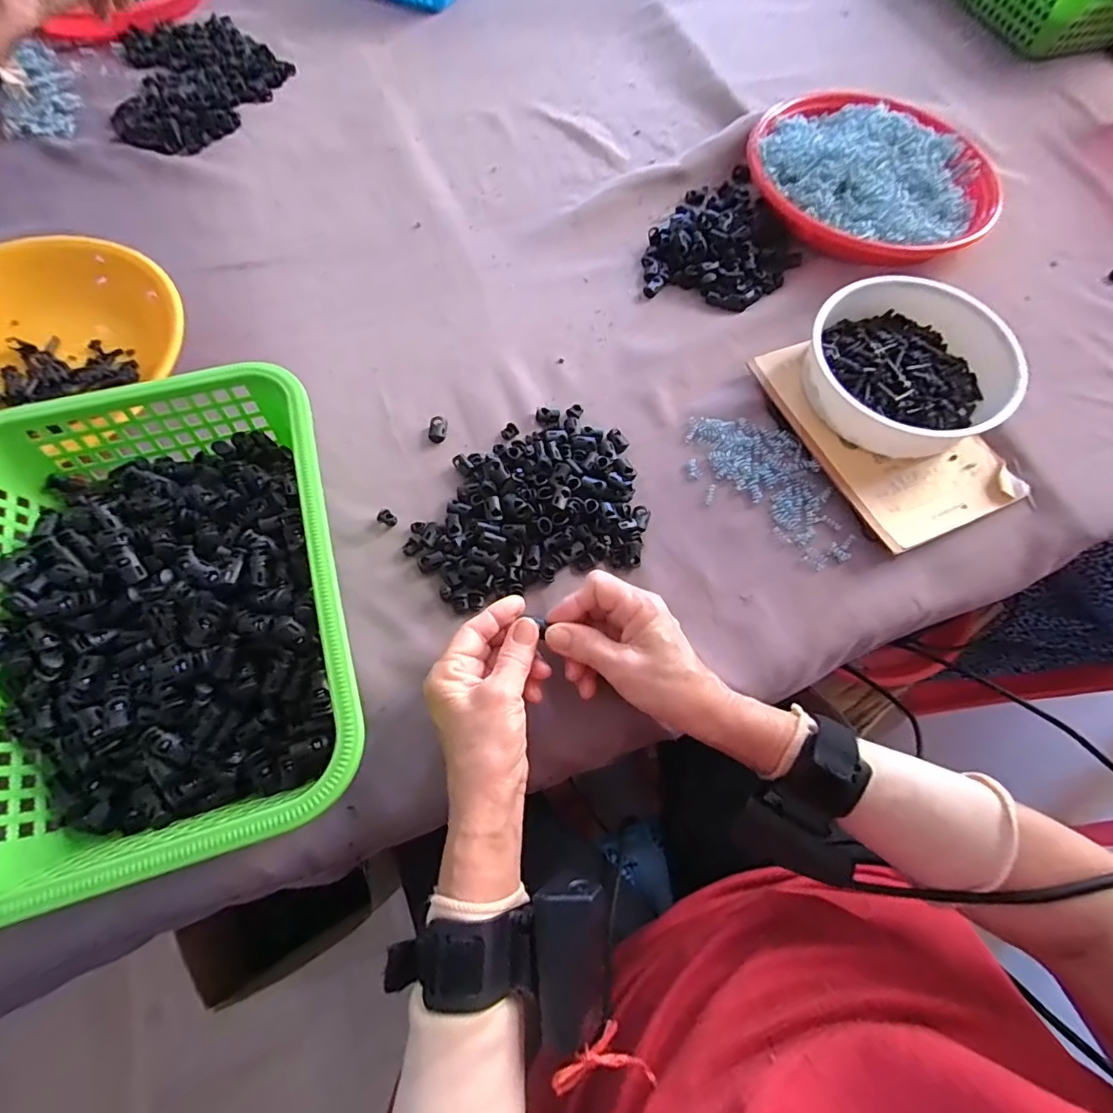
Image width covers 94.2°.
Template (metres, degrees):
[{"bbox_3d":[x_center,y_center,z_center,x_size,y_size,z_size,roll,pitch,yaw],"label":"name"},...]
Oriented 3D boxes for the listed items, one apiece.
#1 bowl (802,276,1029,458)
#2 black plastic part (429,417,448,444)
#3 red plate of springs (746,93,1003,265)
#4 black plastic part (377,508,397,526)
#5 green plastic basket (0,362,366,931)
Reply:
[{"bbox_3d":[0.288,-0.161,0.438,0.160,0.053,0.160,1,67,-3],"label":"bowl"},{"bbox_3d":[-0.098,-0.105,0.430,0.014,0.008,0.022,2,67,-3],"label":"black plastic part"},{"bbox_3d":[0.327,-0.396,0.543,0.239,0.045,0.236,1,67,-3],"label":"red plate of springs"},{"bbox_3d":[-0.130,-0.030,0.397,0.015,0.006,0.012,43,74,13],"label":"black plastic part"},{"bbox_3d":[-0.242,0.033,0.329,0.222,0.086,0.302,-16,69,-10],"label":"green plastic basket"}]

